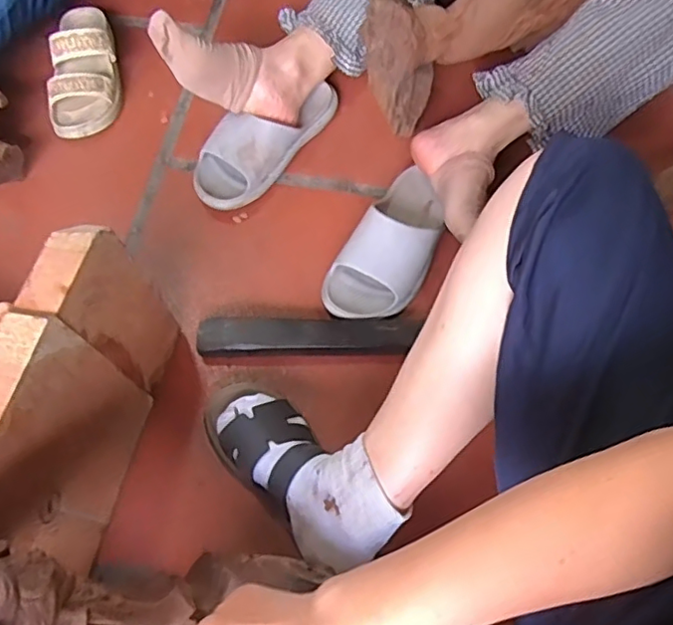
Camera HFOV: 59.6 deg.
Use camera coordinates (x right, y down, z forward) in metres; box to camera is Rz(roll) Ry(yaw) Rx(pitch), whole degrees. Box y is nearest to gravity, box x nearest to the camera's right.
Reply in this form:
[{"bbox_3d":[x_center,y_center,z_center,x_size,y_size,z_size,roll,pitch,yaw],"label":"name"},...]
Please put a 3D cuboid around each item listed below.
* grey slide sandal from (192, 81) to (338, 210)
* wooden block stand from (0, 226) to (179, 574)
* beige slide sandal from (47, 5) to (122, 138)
[{"bbox_3d":[-0.097,-0.244,0.793,0.094,0.054,0.251,34,69,14],"label":"grey slide sandal"},{"bbox_3d":[-0.260,0.144,0.523,0.064,0.220,0.413,12,66,5],"label":"wooden block stand"},{"bbox_3d":[-0.365,-0.355,0.839,0.097,0.084,0.213,-10,66,-5],"label":"beige slide sandal"}]

